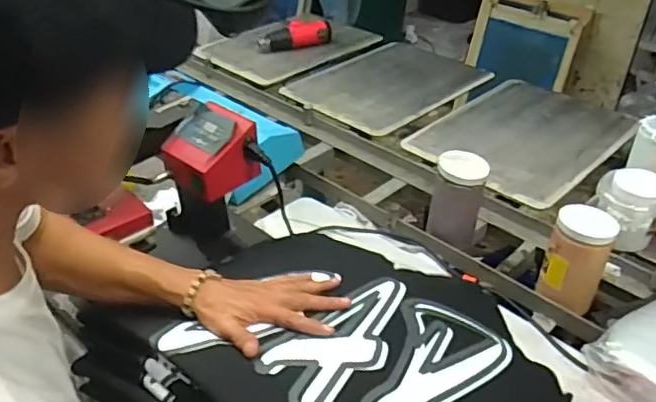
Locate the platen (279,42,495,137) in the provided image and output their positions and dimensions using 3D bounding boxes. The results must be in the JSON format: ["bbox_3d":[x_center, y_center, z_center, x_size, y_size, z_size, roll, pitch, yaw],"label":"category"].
[{"bbox_3d":[0.181,-0.357,1.789,0.539,0.026,0.411,-27,44,-31],"label":"platen"}]

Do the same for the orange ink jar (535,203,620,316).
[{"bbox_3d":[0.416,0.099,1.005,0.093,0.165,0.085,-1,36,1],"label":"orange ink jar"}]

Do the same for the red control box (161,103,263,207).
[{"bbox_3d":[-0.197,-0.079,0.971,0.129,0.098,0.123,26,44,32],"label":"red control box"}]

